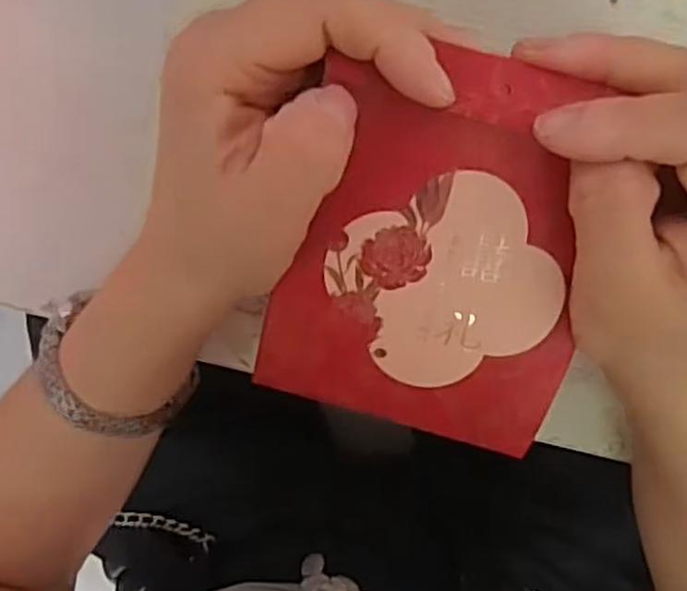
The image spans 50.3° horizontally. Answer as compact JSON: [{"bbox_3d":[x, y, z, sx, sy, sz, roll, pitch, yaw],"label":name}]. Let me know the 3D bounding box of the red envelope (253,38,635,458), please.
[{"bbox_3d":[0.031,-0.008,0.227,0.094,0.007,0.124,14,118,-4],"label":"red envelope"}]

